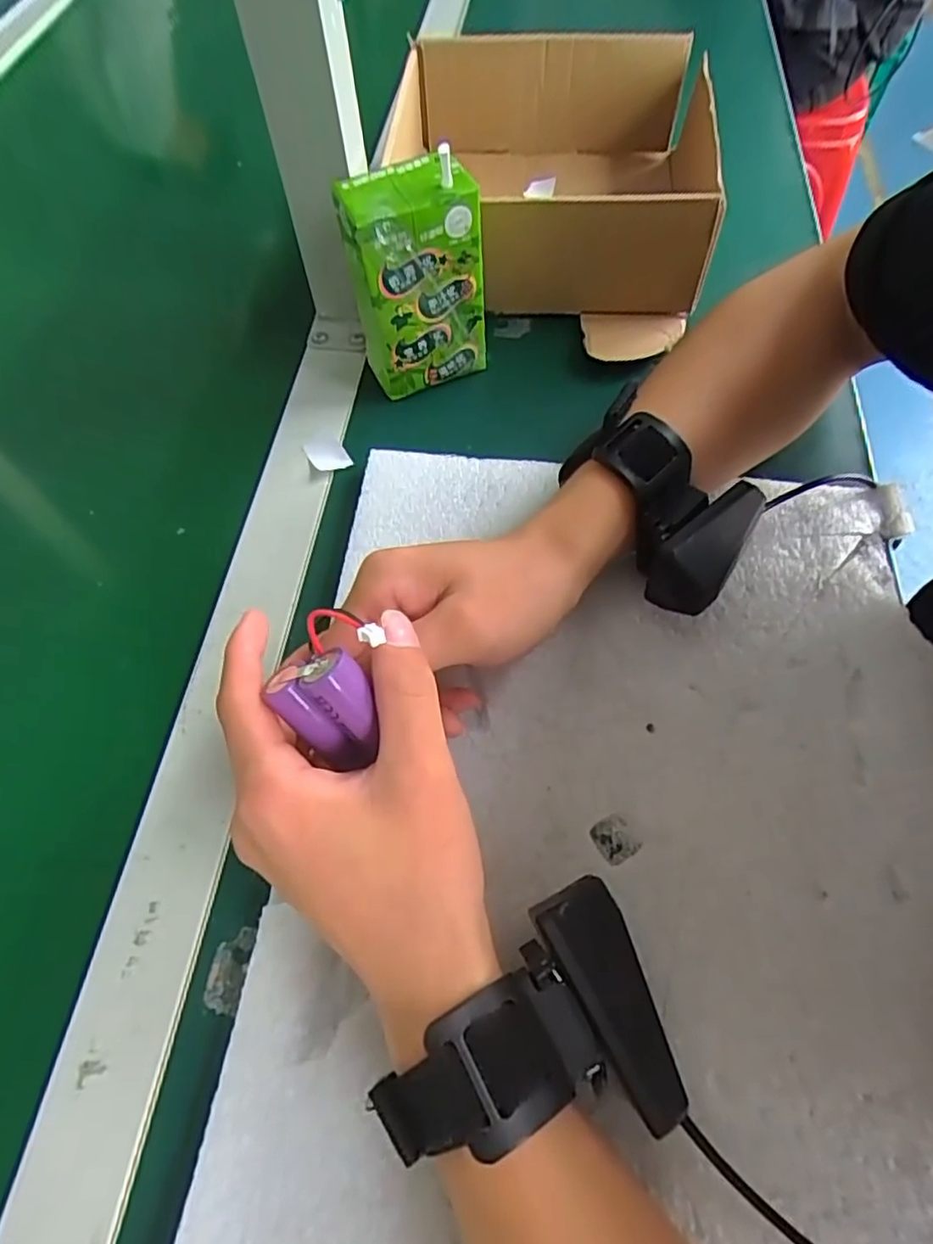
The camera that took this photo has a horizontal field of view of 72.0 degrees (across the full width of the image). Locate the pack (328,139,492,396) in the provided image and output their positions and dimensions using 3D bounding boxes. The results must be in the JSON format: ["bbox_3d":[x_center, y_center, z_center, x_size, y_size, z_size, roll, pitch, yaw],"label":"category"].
[{"bbox_3d":[-0.027,-0.187,0.355,0.066,0.109,0.044,-19,63,-9],"label":"pack"}]

